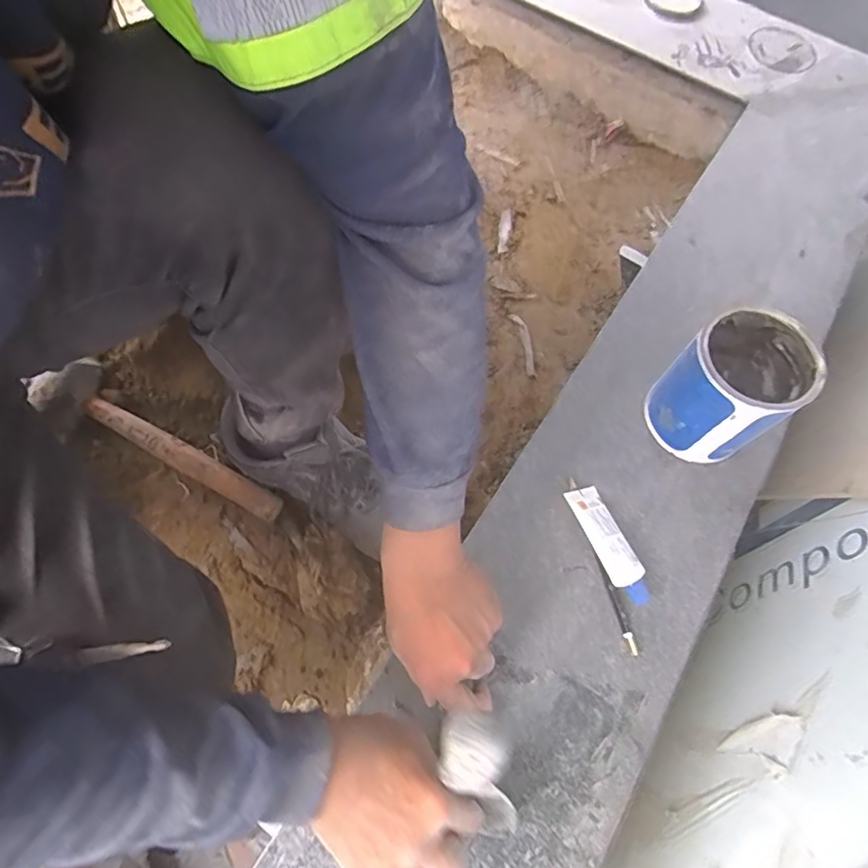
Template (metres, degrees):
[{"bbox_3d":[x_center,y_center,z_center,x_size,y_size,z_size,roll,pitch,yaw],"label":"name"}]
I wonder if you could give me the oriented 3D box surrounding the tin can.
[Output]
[{"bbox_3d":[0.265,-0.036,0.493,0.100,0.120,0.094,1,66,-3],"label":"tin can"}]

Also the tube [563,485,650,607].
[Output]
[{"bbox_3d":[0.157,0.099,0.480,0.036,0.025,0.110,-20,69,-12],"label":"tube"}]

